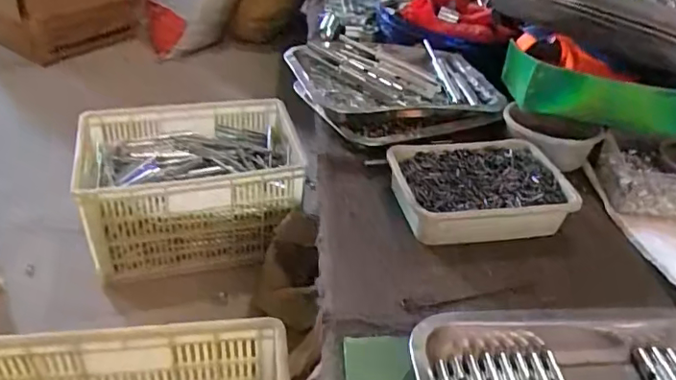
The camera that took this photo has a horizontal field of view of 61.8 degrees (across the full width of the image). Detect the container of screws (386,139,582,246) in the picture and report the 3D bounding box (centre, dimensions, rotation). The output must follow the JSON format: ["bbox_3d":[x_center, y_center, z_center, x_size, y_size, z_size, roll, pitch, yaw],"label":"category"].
[{"bbox_3d":[0.147,-0.001,0.599,0.183,0.044,0.122,-4,38,-11],"label":"container of screws"}]

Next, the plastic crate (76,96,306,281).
[{"bbox_3d":[-0.321,-0.008,1.308,0.474,0.257,0.315,-8,39,-15],"label":"plastic crate"}]

